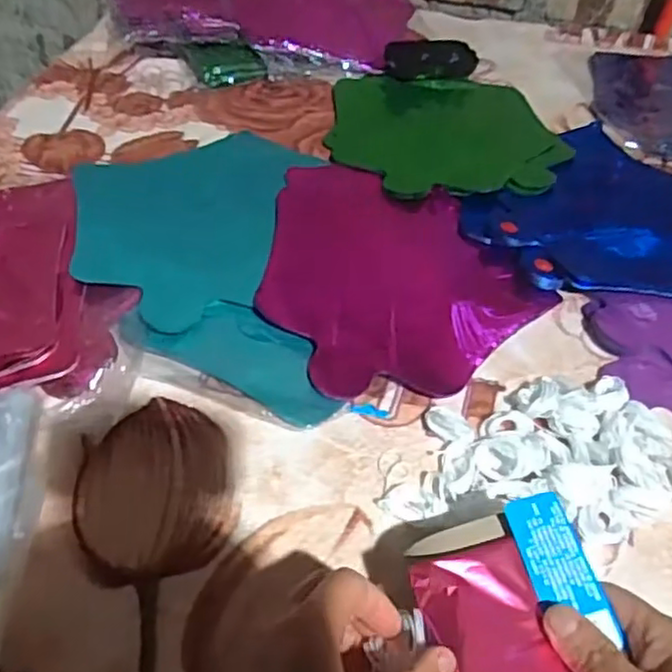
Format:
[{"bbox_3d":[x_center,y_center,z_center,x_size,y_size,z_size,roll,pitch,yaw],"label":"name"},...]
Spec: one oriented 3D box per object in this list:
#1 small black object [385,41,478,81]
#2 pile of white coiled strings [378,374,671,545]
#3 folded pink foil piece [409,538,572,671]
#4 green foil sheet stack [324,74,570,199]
[{"bbox_3d":[0.111,-0.325,0.786,0.109,0.030,0.056,-10,50,-12],"label":"small black object"},{"bbox_3d":[0.127,0.081,0.425,0.189,0.020,0.111,-13,51,-15],"label":"pile of white coiled strings"},{"bbox_3d":[0.073,0.137,0.311,0.057,0.014,0.079,-10,50,-12],"label":"folded pink foil piece"},{"bbox_3d":[0.112,-0.213,0.691,0.232,0.016,0.232,-3,49,-7],"label":"green foil sheet stack"}]

